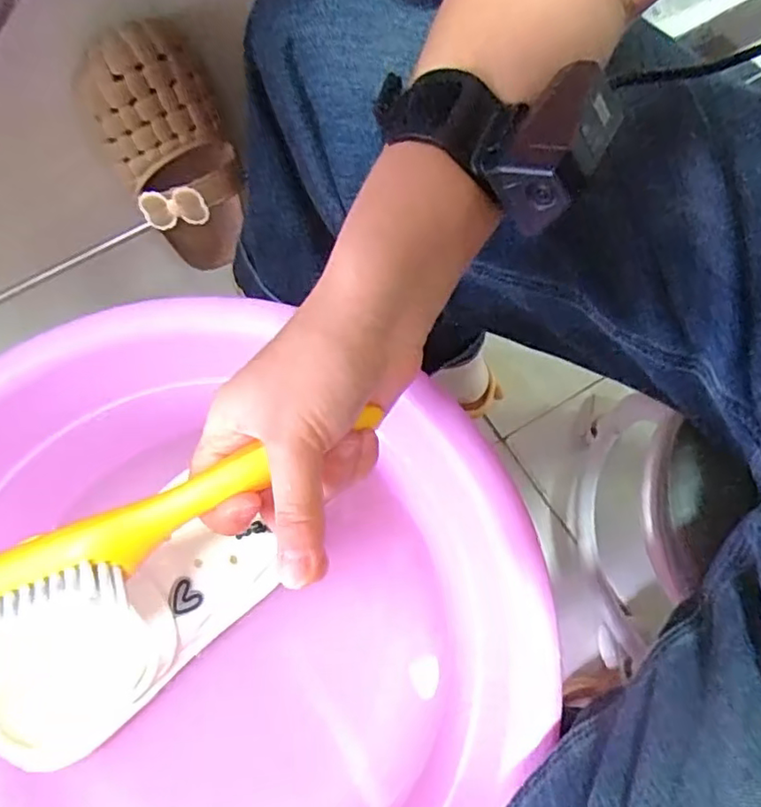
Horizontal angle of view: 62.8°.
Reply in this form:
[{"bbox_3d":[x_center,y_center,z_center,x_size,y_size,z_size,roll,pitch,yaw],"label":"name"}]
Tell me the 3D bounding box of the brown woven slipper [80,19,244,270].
[{"bbox_3d":[-0.150,-0.167,0.481,0.088,0.220,0.069,-24,71,-7],"label":"brown woven slipper"}]

